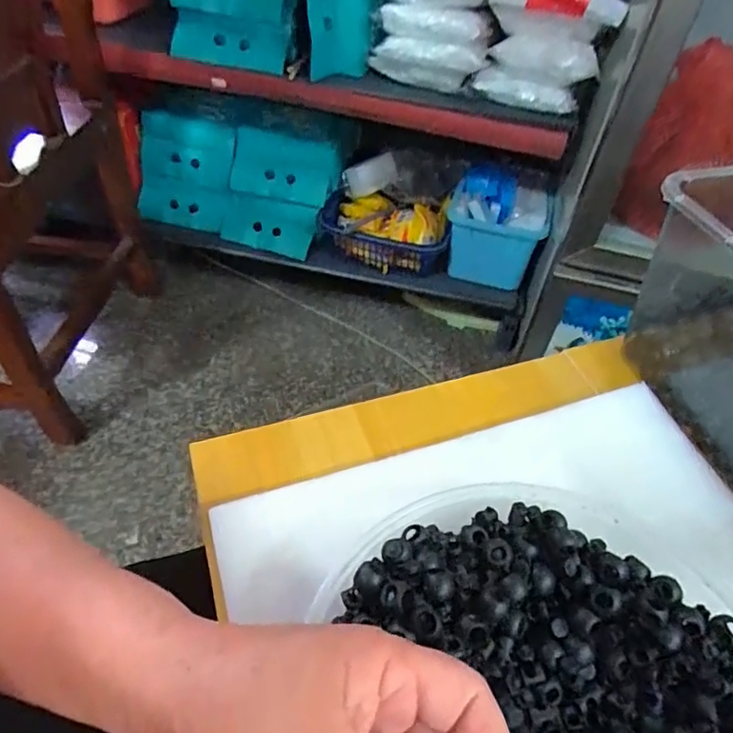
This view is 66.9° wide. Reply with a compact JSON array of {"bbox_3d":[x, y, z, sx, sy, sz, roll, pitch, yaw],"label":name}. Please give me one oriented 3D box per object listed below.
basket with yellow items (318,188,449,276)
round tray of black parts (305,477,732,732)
[{"bbox_3d":[0.037,-0.293,1.184,0.269,0.086,0.180,6,47,2],"label":"basket with yellow items"},{"bbox_3d":[0.086,0.173,0.243,0.235,0.055,0.244,2,47,-2],"label":"round tray of black parts"}]

